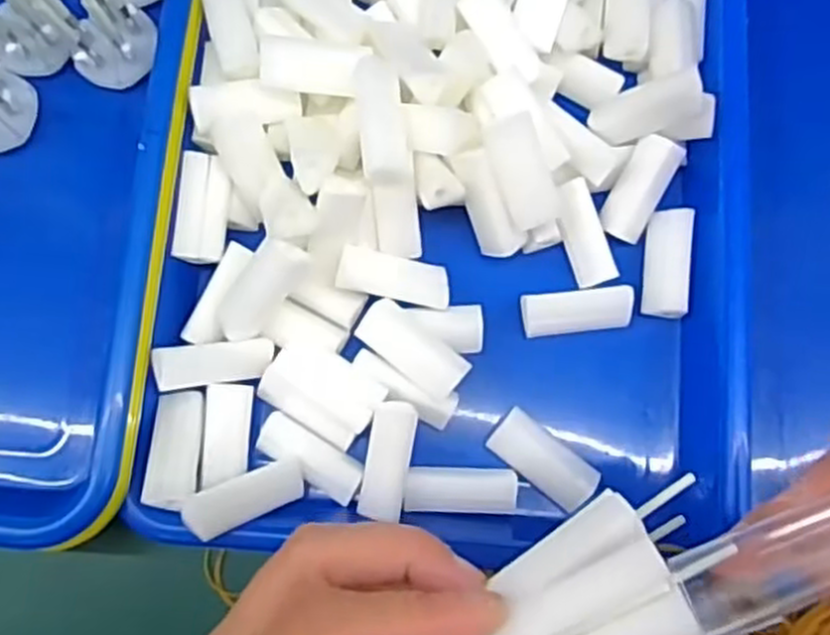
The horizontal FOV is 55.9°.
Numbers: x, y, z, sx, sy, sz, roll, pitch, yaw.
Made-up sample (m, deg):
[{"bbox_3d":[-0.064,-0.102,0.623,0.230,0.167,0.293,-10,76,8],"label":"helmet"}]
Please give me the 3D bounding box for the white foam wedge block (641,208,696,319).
[{"bbox_3d":[0.109,-0.024,0.337,0.018,0.012,0.046,7,77,2],"label":"white foam wedge block"}]

